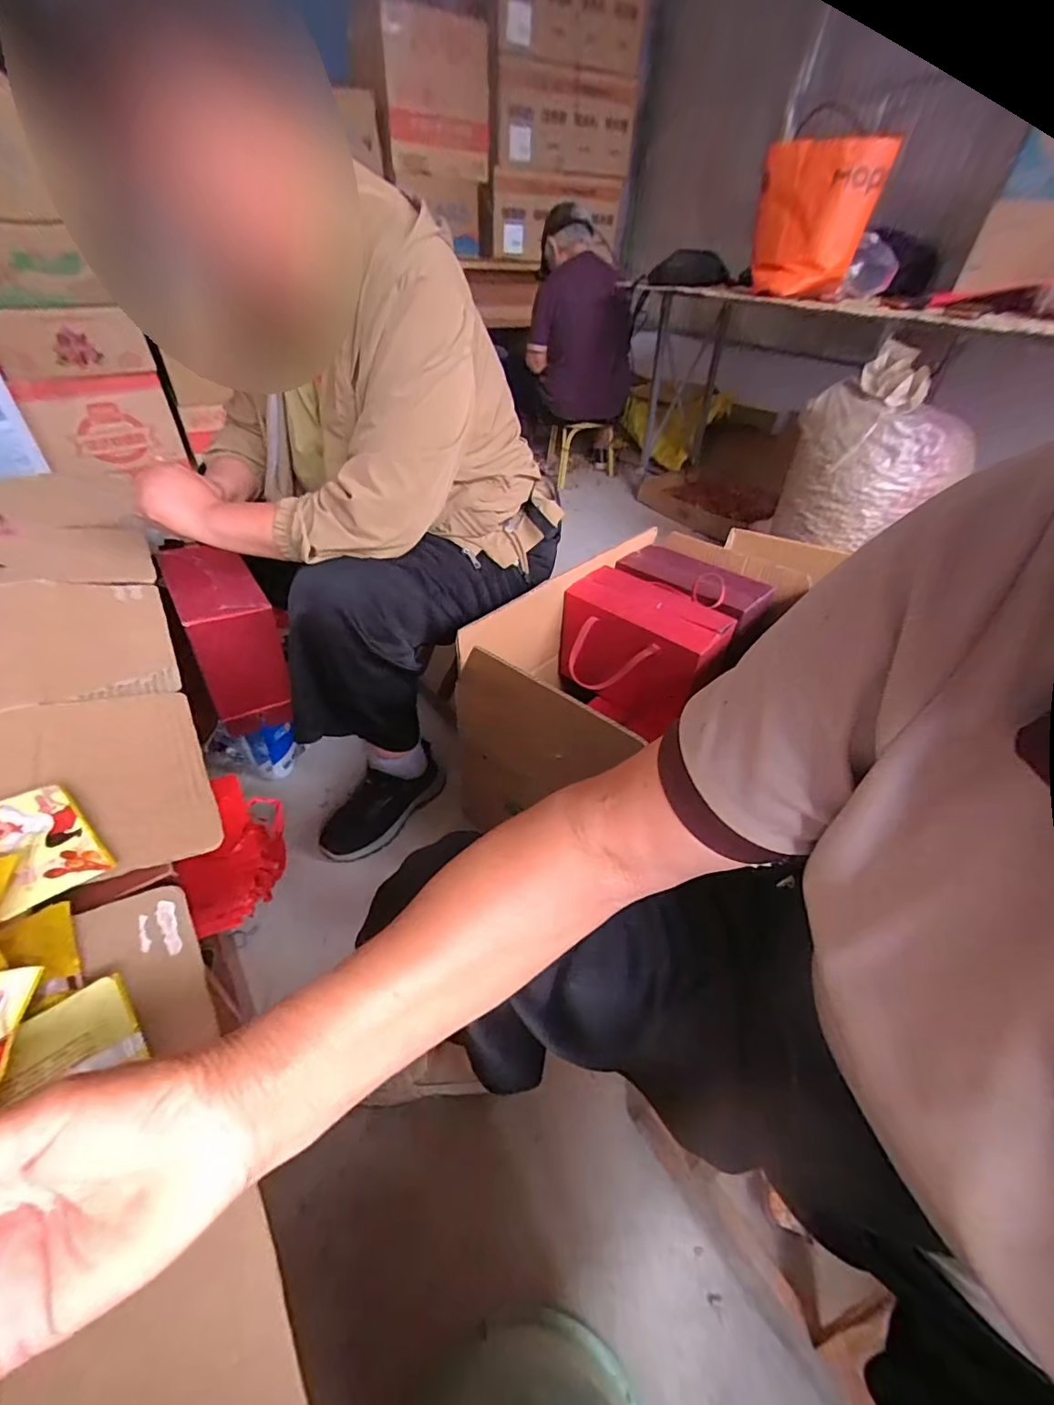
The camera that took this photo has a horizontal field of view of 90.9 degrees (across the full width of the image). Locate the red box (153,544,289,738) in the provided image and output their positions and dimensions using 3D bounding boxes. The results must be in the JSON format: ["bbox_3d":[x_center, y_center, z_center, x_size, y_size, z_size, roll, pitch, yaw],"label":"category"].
[{"bbox_3d":[-0.506,-0.103,0.901,0.119,0.236,0.247,-22,48,-27],"label":"red box"}]

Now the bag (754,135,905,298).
[{"bbox_3d":[0.718,-1.220,1.308,0.273,0.291,0.203,18,43,15],"label":"bag"}]

